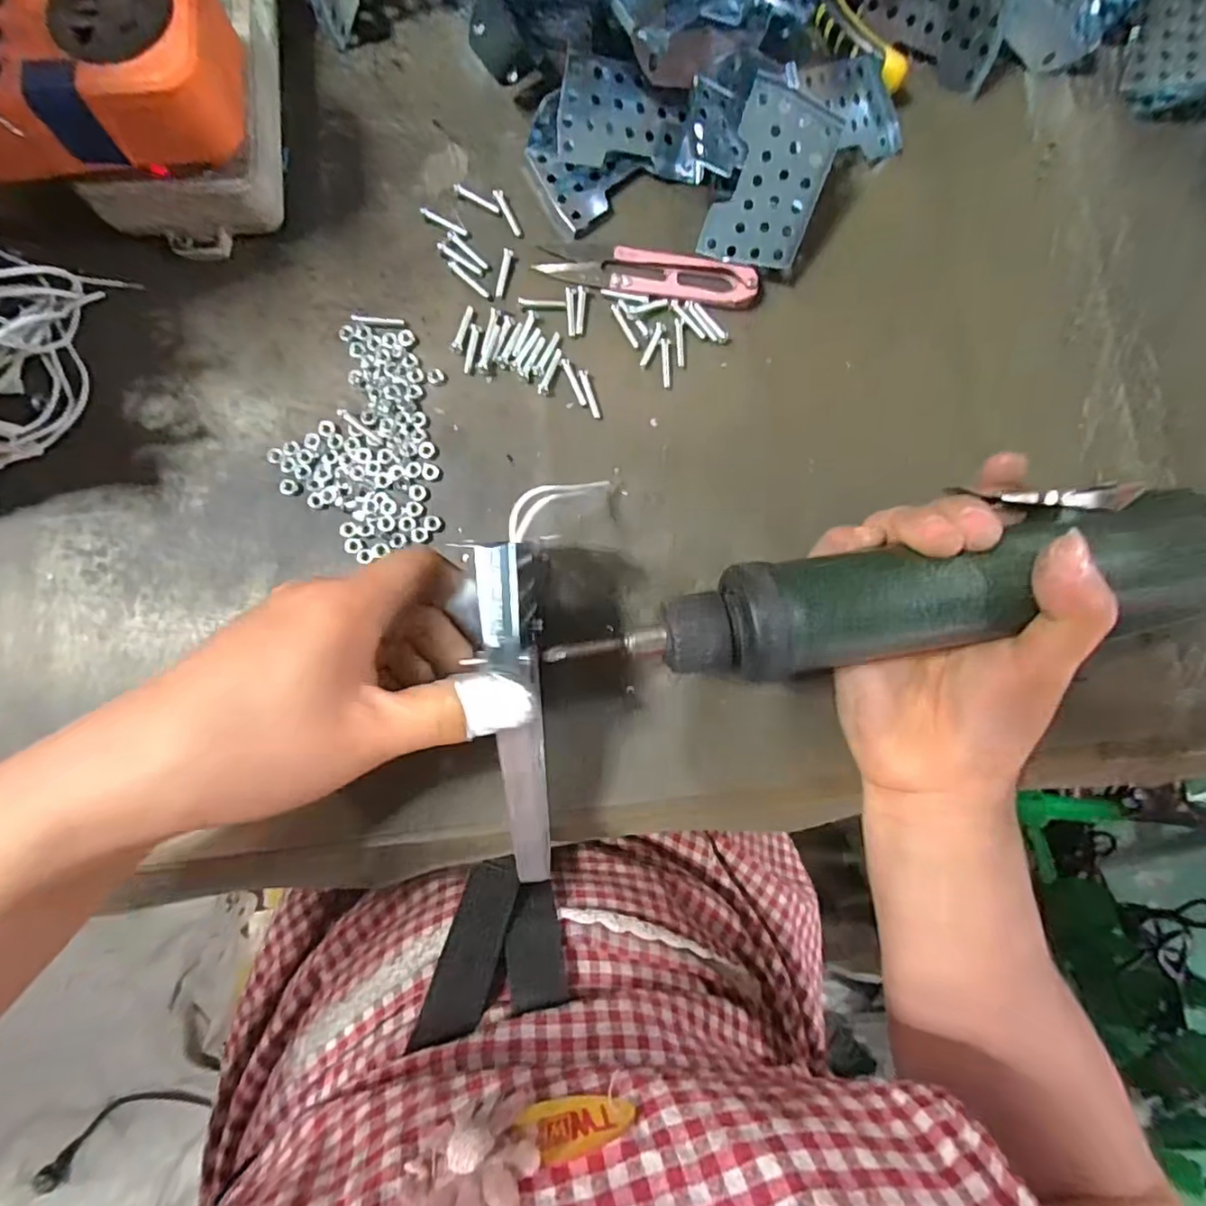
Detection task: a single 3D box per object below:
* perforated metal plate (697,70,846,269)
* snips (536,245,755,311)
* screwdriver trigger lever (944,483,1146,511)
[{"bbox_3d":[0.078,-0.194,0.268,0.044,0.004,0.072,19,105,2],"label":"perforated metal plate"},{"bbox_3d":[0.022,-0.157,0.276,0.101,0.007,0.024,8,85,-5],"label":"snips"},{"bbox_3d":[0.160,-0.038,0.215,0.066,0.011,0.010,1,85,4],"label":"screwdriver trigger lever"}]

